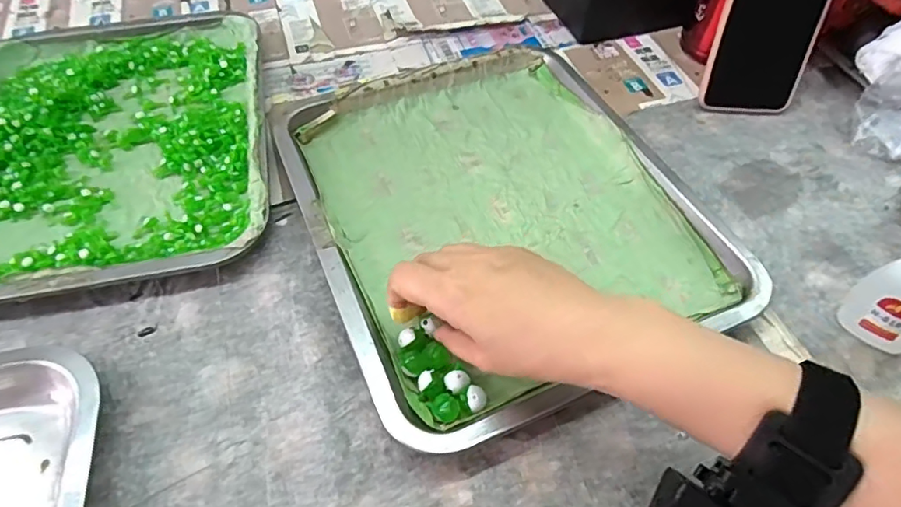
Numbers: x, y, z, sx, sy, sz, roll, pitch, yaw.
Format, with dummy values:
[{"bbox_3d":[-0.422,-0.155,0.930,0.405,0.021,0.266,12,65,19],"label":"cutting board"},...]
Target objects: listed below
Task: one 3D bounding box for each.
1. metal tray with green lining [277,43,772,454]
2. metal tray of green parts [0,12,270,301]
[{"bbox_3d":[0.032,-0.039,0.396,0.259,0.021,0.300,-20,57,-15],"label":"metal tray with green lining"},{"bbox_3d":[-0.269,-0.096,0.430,0.237,0.021,0.300,-11,55,-9],"label":"metal tray of green parts"}]

